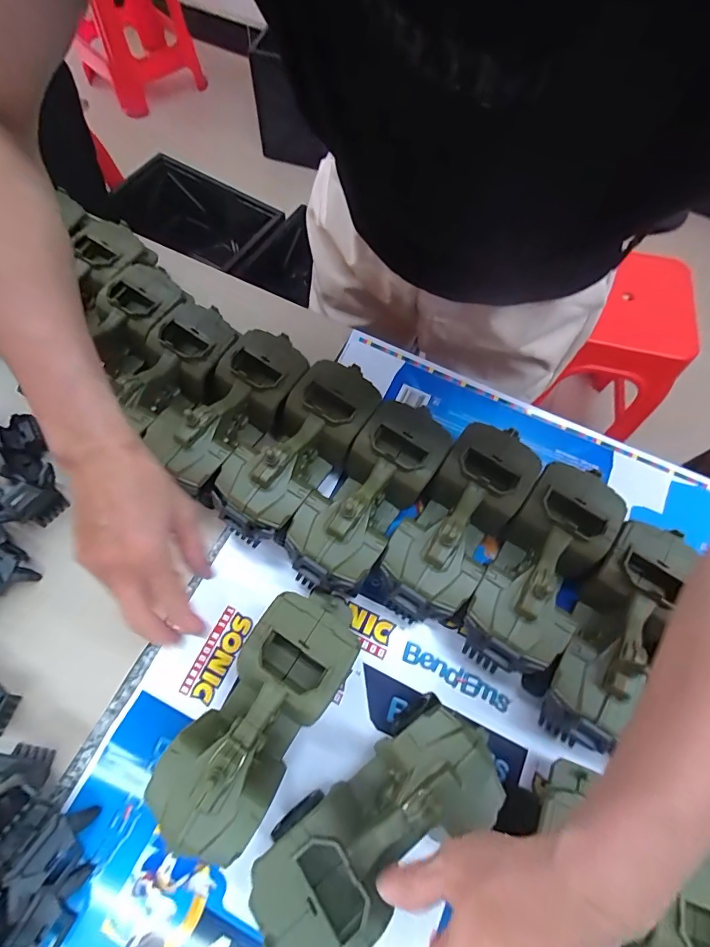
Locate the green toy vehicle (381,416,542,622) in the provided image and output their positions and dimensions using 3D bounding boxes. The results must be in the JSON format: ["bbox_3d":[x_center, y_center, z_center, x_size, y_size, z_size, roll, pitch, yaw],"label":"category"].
[{"bbox_3d":[0.089,0.051,0.399,0.079,0.078,0.173,32,69,11],"label":"green toy vehicle"}]

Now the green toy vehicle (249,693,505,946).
[{"bbox_3d":[0.019,0.245,0.307,0.173,0.078,0.078,-36,73,-14],"label":"green toy vehicle"}]

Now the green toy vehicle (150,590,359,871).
[{"bbox_3d":[-0.068,0.180,0.335,0.077,0.078,0.179,31,69,10],"label":"green toy vehicle"}]

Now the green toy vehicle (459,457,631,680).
[{"bbox_3d":[0.161,0.083,0.389,0.078,0.078,0.185,33,70,11],"label":"green toy vehicle"}]

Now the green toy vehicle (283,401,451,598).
[{"bbox_3d":[0.012,0.023,0.406,0.078,0.080,0.184,32,69,11],"label":"green toy vehicle"}]

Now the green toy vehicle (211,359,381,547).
[{"bbox_3d":[-0.056,-0.018,0.420,0.078,0.080,0.184,33,70,11],"label":"green toy vehicle"}]

